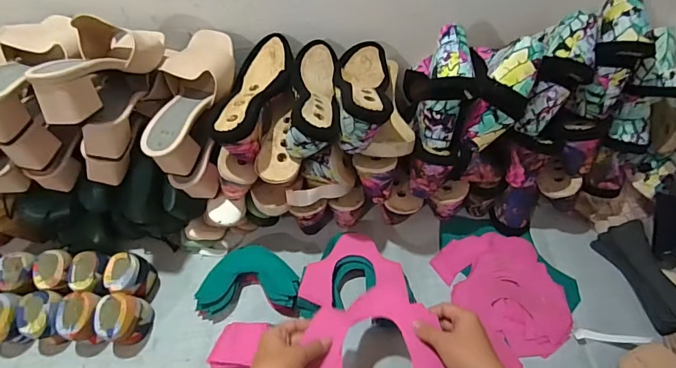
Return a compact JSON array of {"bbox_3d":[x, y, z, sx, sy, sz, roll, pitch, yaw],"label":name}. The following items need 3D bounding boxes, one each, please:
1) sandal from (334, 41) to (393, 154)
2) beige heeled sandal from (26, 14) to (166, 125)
[{"bbox_3d":[0.034,-0.130,0.622,0.075,0.078,0.237,1,38,3],"label":"sandal"},{"bbox_3d":[-0.296,-0.162,0.555,0.089,0.078,0.215,2,36,3],"label":"beige heeled sandal"}]

